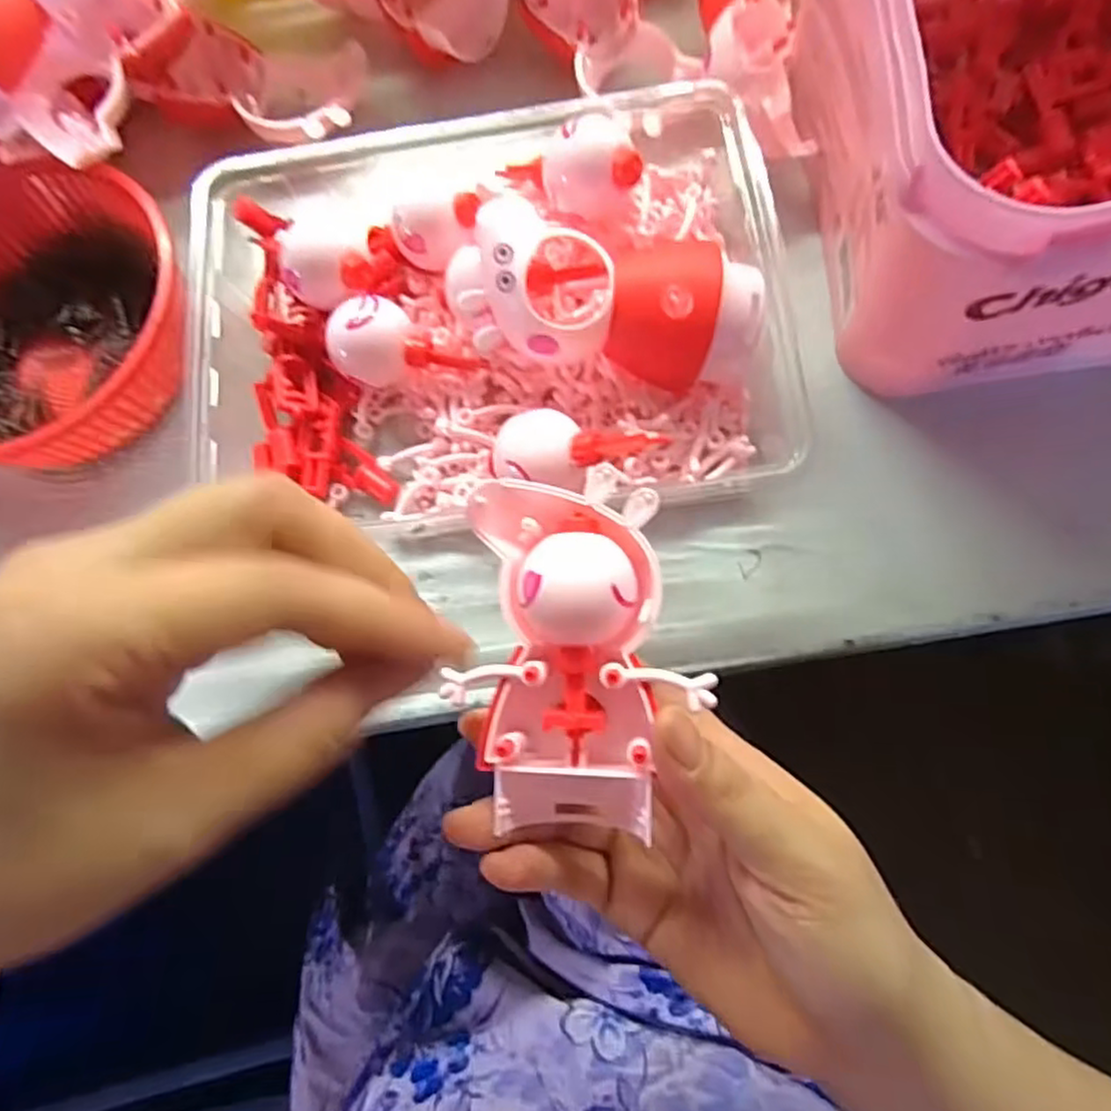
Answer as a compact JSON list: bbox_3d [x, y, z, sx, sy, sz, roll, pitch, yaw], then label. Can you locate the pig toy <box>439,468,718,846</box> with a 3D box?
[{"bbox_3d":[0.007,0.032,0.207,0.066,0.026,0.106,-2,95,4],"label":"pig toy"}]

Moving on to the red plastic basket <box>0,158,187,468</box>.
[{"bbox_3d":[-0.219,-0.098,0.299,0.132,0.045,0.132,-1,75,5],"label":"red plastic basket"}]

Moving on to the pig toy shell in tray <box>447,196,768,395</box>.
[{"bbox_3d":[0.020,-0.091,0.255,0.108,0.049,0.059,15,78,9],"label":"pig toy shell in tray"}]

